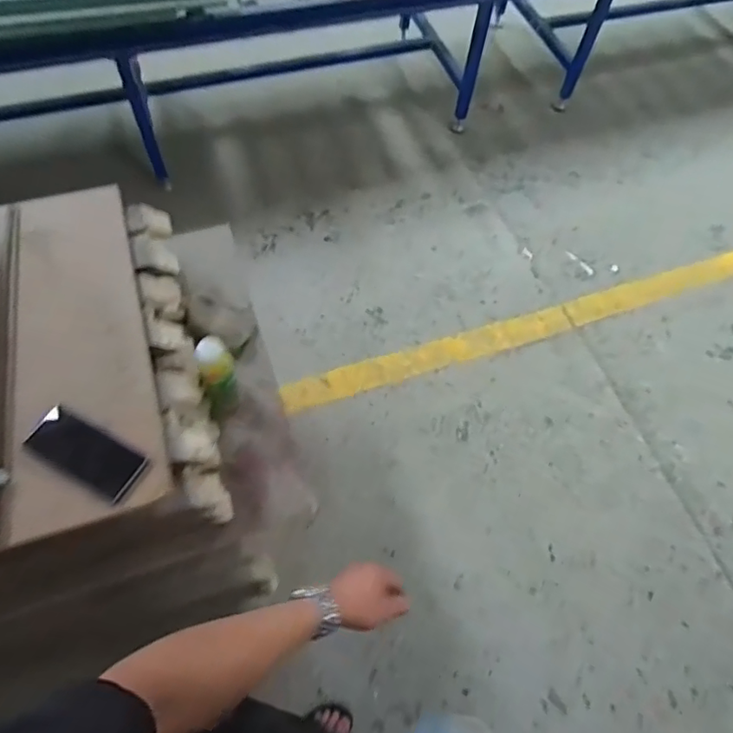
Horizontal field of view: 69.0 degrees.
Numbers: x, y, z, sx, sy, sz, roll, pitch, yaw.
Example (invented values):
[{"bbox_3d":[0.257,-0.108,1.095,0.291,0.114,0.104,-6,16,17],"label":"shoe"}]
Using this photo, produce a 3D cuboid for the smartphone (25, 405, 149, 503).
[{"bbox_3d":[-0.383,0.118,0.731,0.147,0.011,0.072,36,81,-5],"label":"smartphone"}]

